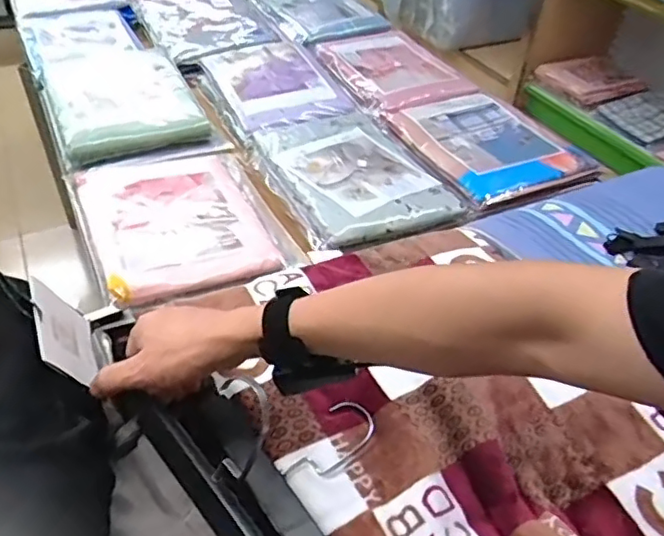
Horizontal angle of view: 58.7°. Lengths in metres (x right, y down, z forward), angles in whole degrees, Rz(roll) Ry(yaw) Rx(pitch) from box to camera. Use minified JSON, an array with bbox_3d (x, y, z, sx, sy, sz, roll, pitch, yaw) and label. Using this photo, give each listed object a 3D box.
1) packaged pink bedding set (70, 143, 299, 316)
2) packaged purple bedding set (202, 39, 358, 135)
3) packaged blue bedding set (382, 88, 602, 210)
[{"bbox_3d":[-0.252,-0.095,1.006,0.316,0.061,0.398,-17,46,-22],"label":"packaged pink bedding set"},{"bbox_3d":[-0.134,-0.455,1.425,0.278,0.043,0.423,-16,46,-21],"label":"packaged purple bedding set"},{"bbox_3d":[0.331,-0.287,1.266,0.325,0.038,0.426,-15,45,-20],"label":"packaged blue bedding set"}]

